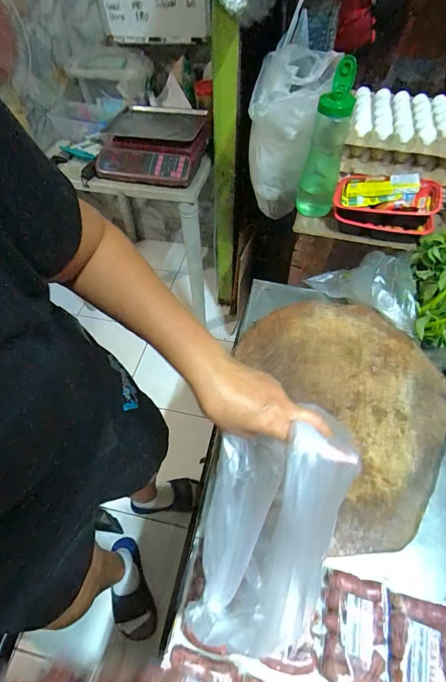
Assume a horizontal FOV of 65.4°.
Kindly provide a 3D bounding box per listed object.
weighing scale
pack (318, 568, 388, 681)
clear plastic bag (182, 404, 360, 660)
[{"bbox_3d":[-0.234,-0.665,1.161,0.353,0.105,0.347,5,54,4],"label":"weighing scale"},{"bbox_3d":[0.190,0.409,0.493,0.091,0.029,0.127,12,55,9],"label":"pack"},{"bbox_3d":[0.044,0.221,0.402,0.133,0.274,0.093,18,19,8],"label":"clear plastic bag"}]

